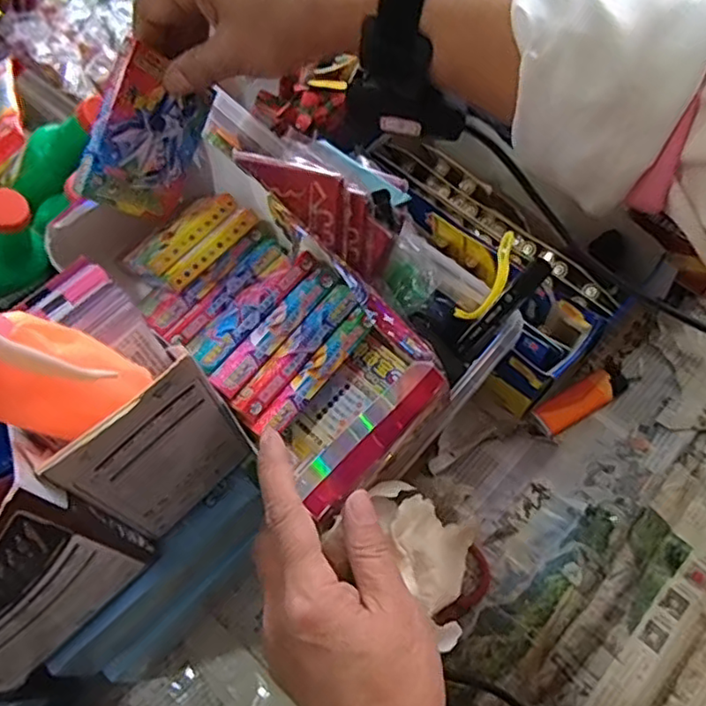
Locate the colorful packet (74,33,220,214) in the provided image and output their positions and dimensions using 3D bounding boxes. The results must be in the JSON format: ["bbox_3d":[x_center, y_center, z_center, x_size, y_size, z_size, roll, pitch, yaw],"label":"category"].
[{"bbox_3d":[-0.120,-0.126,0.373,0.006,0.067,0.086,27,97,30],"label":"colorful packet"}]

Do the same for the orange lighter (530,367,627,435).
[{"bbox_3d":[0.183,0.038,0.507,0.080,0.013,0.027,-28,66,-13],"label":"orange lighter"}]

